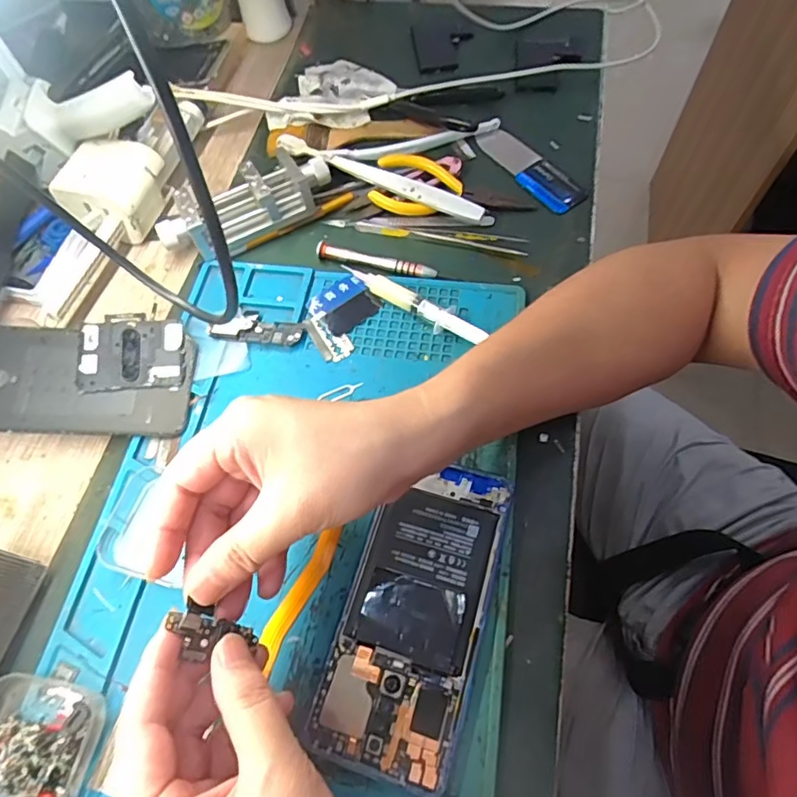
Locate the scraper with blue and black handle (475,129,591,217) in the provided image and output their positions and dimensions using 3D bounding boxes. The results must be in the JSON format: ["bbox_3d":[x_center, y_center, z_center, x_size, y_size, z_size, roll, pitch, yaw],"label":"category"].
[{"bbox_3d":[0.108,-0.190,0.445,0.035,0.011,0.106,-36,67,-14],"label":"scraper with blue and black handle"}]

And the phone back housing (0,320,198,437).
[{"bbox_3d":[-0.225,-0.017,0.362,0.161,0.006,0.080,3,73,-5],"label":"phone back housing"}]

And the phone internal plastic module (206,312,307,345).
[{"bbox_3d":[-0.101,-0.050,0.381,0.065,0.005,0.024,6,64,6],"label":"phone internal plastic module"}]

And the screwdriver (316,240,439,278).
[{"bbox_3d":[-0.017,-0.105,0.408,0.095,0.009,0.009,16,65,11],"label":"screwdriver"}]

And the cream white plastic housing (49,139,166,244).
[{"bbox_3d":[-0.227,-0.167,0.425,0.065,0.045,0.064,11,64,8],"label":"cream white plastic housing"}]

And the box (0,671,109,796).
[{"bbox_3d":[-0.187,0.175,0.265,0.064,0.021,0.062,10,64,8],"label":"box"}]

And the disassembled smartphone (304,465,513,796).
[{"bbox_3d":[0.010,0.112,0.291,0.073,0.010,0.158,15,65,10],"label":"disassembled smartphone"}]

